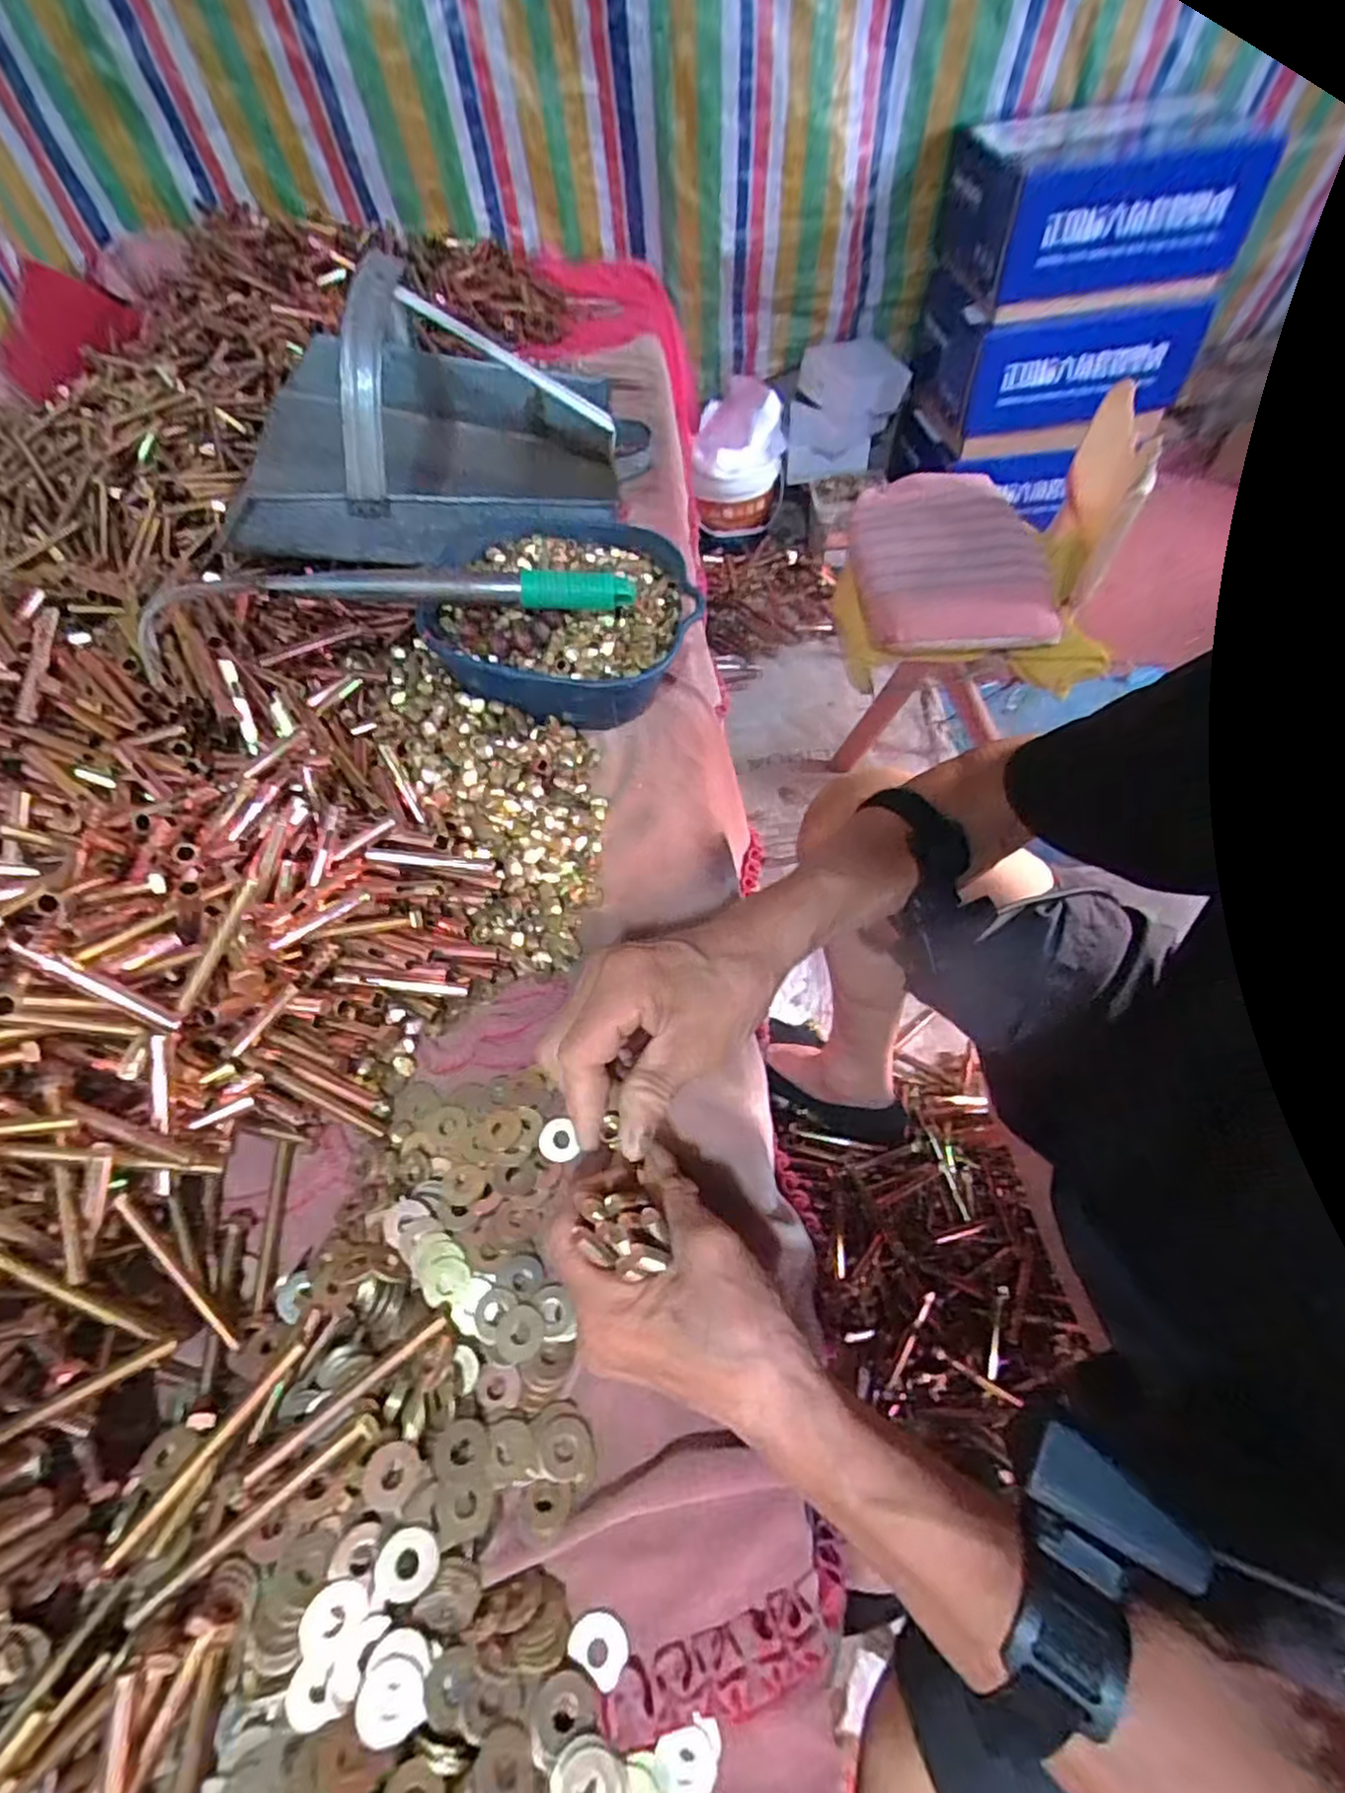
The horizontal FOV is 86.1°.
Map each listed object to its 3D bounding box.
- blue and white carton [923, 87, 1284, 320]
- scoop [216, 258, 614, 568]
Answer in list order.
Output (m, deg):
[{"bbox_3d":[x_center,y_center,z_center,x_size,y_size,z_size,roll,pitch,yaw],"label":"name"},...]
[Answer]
[{"bbox_3d":[0.750,-1.246,1.292,0.437,0.238,0.395,-6,56,-1],"label":"blue and white carton"},{"bbox_3d":[-0.260,-0.497,0.757,0.373,0.250,0.338,-6,56,-1],"label":"scoop"}]

